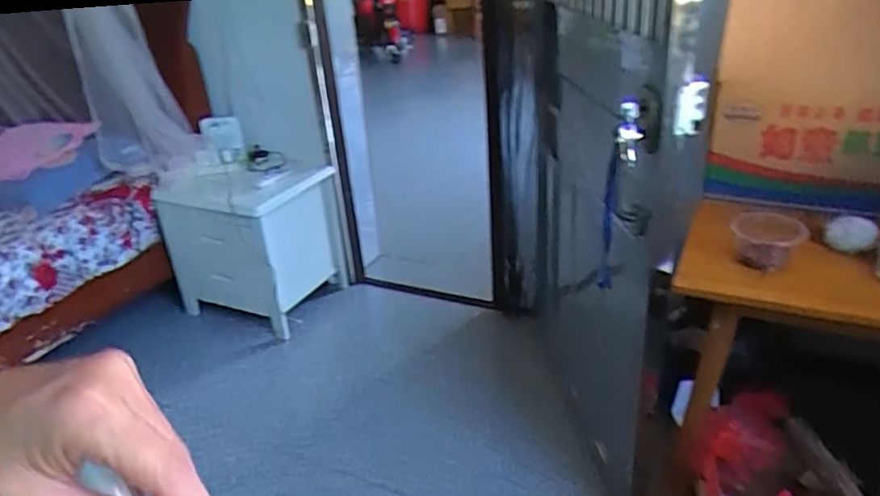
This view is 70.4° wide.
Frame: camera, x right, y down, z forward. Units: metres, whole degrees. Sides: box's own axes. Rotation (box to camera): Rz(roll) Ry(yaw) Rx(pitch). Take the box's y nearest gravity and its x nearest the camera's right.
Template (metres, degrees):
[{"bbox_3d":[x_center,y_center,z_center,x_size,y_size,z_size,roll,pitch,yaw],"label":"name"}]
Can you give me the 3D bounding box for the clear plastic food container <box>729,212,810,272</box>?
[{"bbox_3d":[0.572,-0.012,1.097,0.123,0.067,0.097,9,32,27],"label":"clear plastic food container"}]

